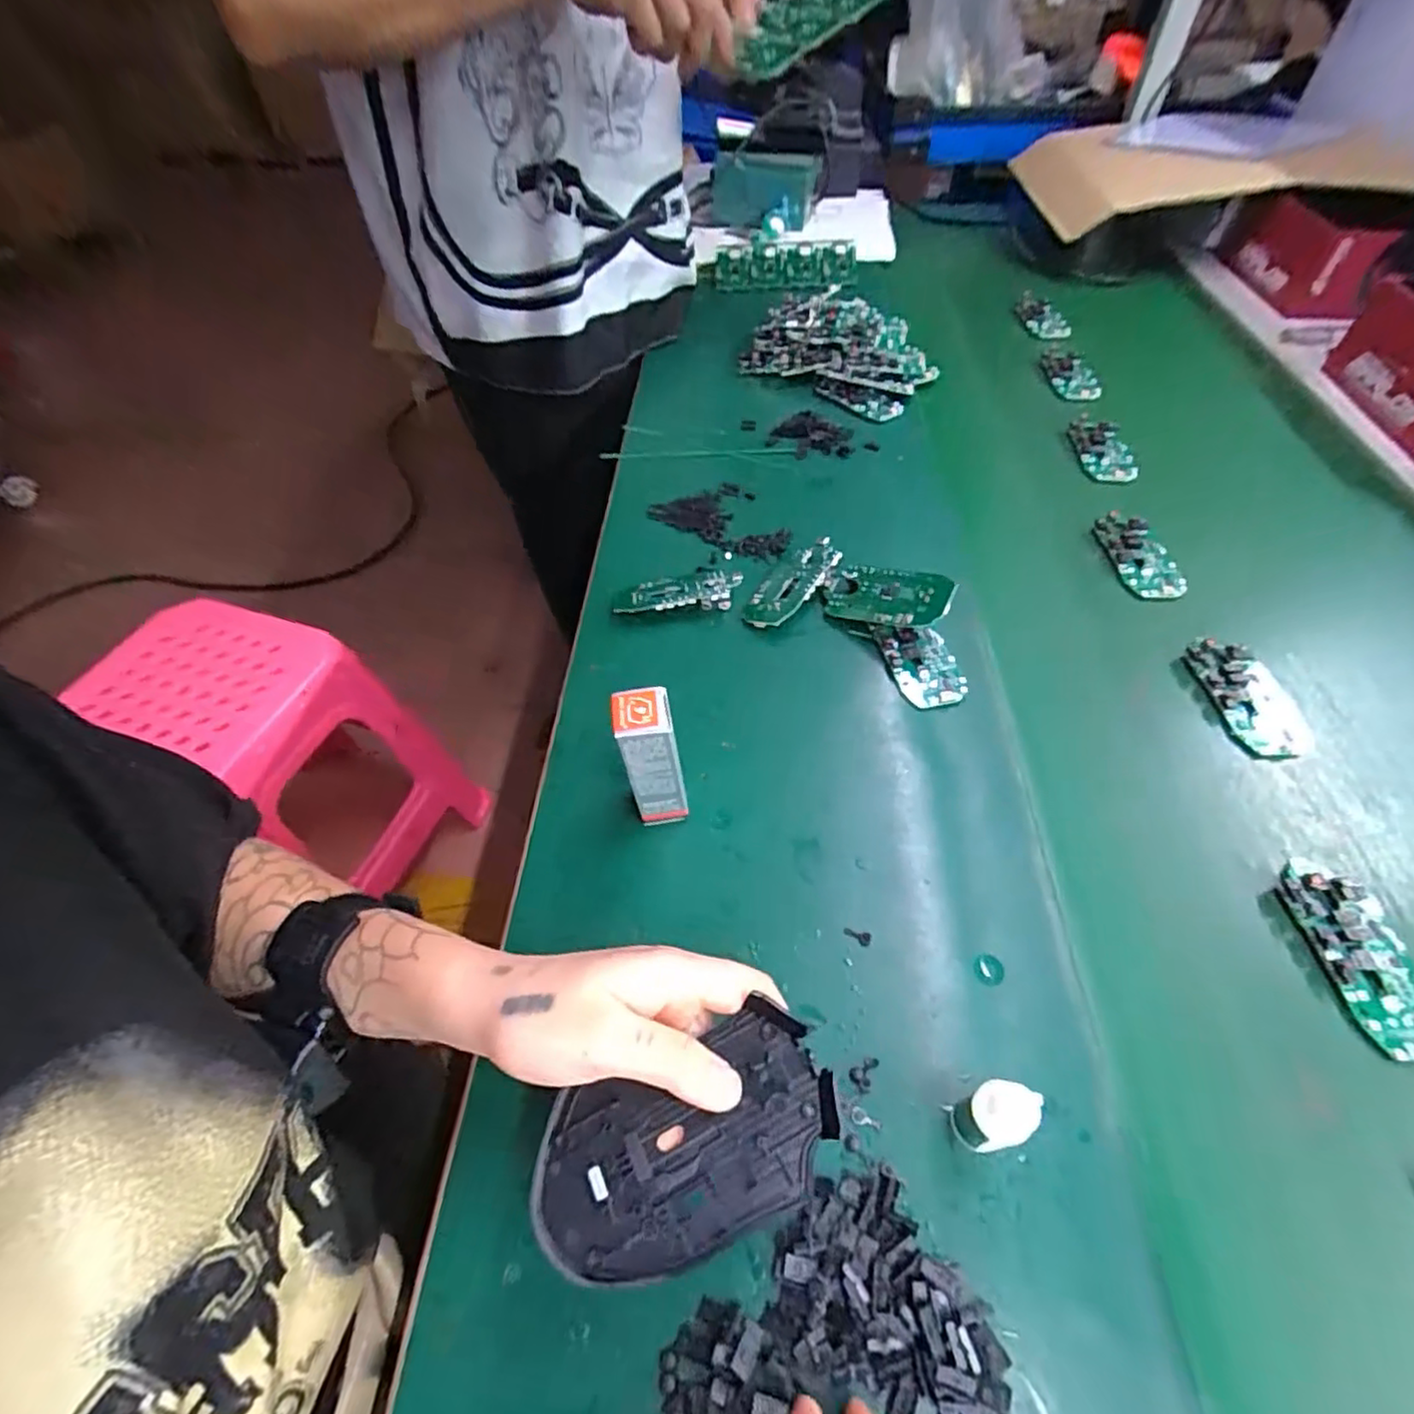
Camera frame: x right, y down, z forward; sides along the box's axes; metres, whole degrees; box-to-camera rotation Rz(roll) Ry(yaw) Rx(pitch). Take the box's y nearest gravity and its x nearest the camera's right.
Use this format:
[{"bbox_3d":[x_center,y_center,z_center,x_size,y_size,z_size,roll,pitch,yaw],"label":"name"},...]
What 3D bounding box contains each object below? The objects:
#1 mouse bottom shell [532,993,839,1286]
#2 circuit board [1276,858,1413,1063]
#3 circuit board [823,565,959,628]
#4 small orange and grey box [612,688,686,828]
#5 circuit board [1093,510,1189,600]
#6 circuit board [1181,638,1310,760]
[{"bbox_3d":[-0.008,0.164,0.250,0.112,0.016,0.063,-18,54,-12],"label":"mouse bottom shell"},{"bbox_3d":[0.337,0.125,0.343,0.047,0.014,0.098,-7,52,-4],"label":"circuit board"},{"bbox_3d":[0.128,-0.080,0.480,0.097,0.008,0.044,15,79,41],"label":"circuit board"},{"bbox_3d":[-0.031,0.031,0.371,0.031,0.098,0.026,-7,52,-4],"label":"small orange and grey box"},{"bbox_3d":[0.349,-0.122,0.534,0.048,0.012,0.088,-3,52,-1],"label":"circuit board"},{"bbox_3d":[0.358,-0.008,0.445,0.045,0.015,0.092,-11,52,-6],"label":"circuit board"}]

